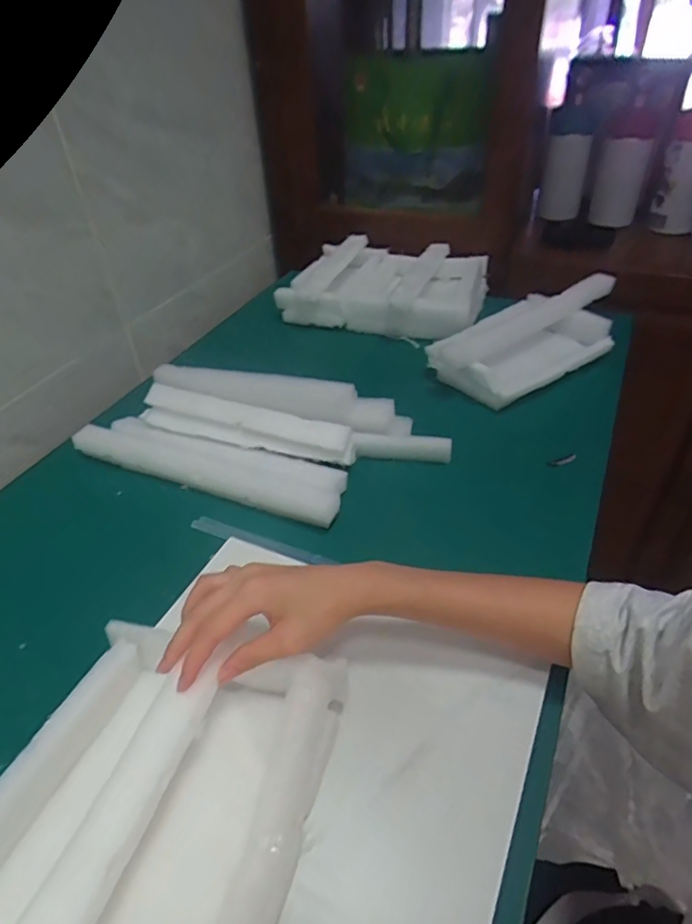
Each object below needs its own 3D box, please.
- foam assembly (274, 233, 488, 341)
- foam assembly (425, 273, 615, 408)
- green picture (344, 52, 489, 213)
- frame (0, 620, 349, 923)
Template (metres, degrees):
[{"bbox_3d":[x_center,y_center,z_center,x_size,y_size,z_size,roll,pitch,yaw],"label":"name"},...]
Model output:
[{"bbox_3d":[0.063,-0.276,0.873,0.292,0.064,0.220,10,42,18],"label":"foam assembly"},{"bbox_3d":[0.238,-0.159,0.716,0.265,0.067,0.123,-26,44,-24],"label":"foam assembly"},{"bbox_3d":[0.104,-0.545,0.948,0.296,0.253,0.033,25,64,30],"label":"green picture"},{"bbox_3d":[-0.108,0.202,0.306,0.173,0.058,0.232,9,42,16],"label":"frame"}]

